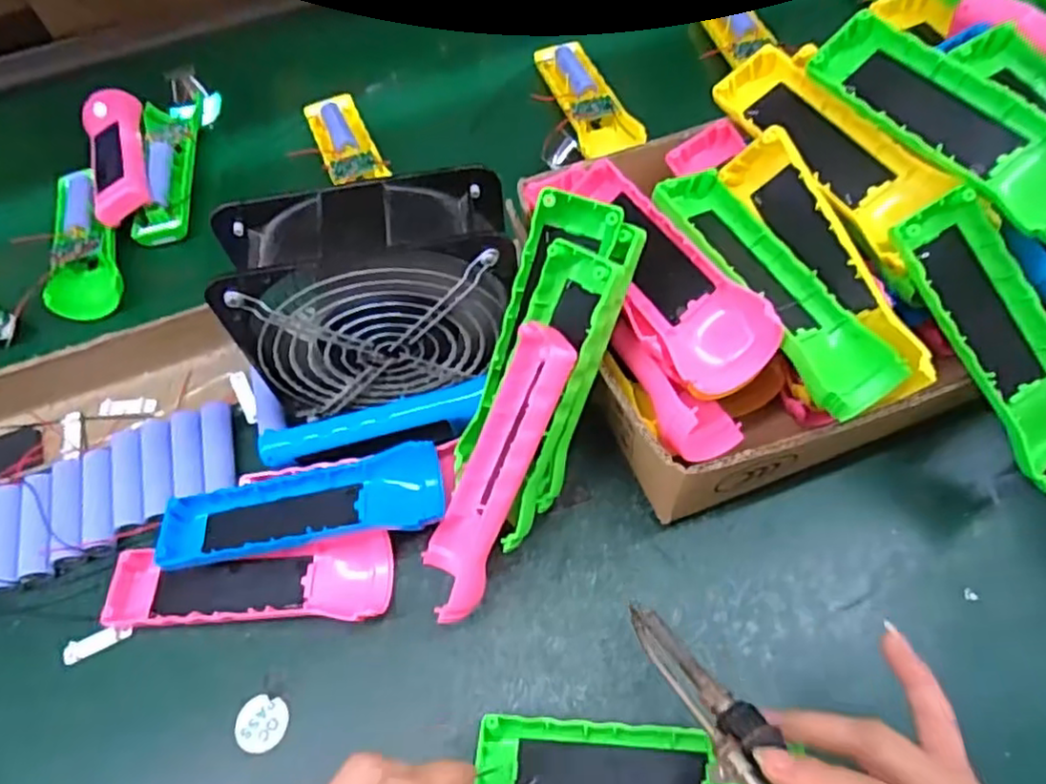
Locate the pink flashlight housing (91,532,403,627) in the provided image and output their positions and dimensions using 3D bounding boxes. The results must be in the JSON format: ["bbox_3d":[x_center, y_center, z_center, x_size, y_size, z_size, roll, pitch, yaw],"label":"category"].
[{"bbox_3d":[-0.153,0.107,0.383,0.156,0.021,0.046,-3,60,3],"label":"pink flashlight housing"}]

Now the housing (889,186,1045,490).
[{"bbox_3d":[0.239,-0.026,0.338,0.050,0.024,0.152,-37,95,-15],"label":"housing"}]

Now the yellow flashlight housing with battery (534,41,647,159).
[{"bbox_3d":[0.056,-0.251,0.569,0.055,0.021,0.147,-14,60,-3],"label":"yellow flashlight housing with battery"}]

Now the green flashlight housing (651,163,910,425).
[{"bbox_3d":[0.129,-0.056,0.352,0.051,0.034,0.153,-27,61,-11],"label":"green flashlight housing"}]

